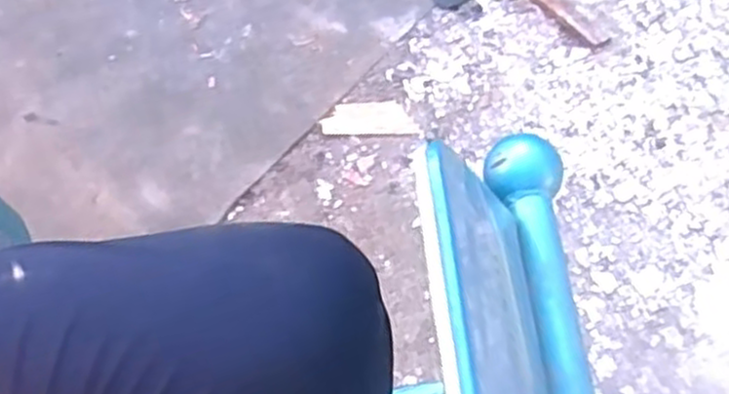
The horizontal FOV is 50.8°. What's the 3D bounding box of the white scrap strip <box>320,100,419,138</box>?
[{"bbox_3d":[0.007,-0.130,1.274,0.155,0.009,0.062,-2,64,2],"label":"white scrap strip"}]

